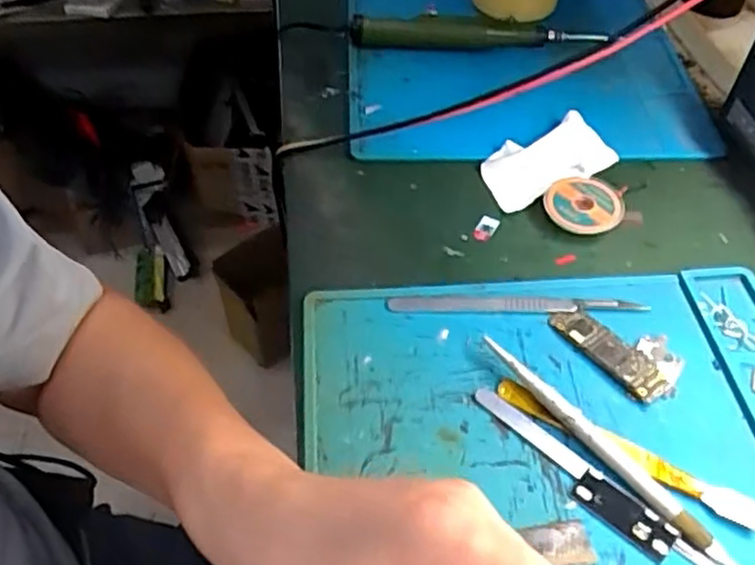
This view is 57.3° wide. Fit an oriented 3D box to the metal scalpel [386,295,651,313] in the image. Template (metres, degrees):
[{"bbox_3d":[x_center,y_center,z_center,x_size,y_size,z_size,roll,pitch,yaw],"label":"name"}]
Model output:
[{"bbox_3d":[0.073,0.011,0.362,0.133,0.004,0.012,1,49,0],"label":"metal scalpel"}]

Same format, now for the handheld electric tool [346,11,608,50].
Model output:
[{"bbox_3d":[0.073,-0.185,0.518,0.181,0.027,0.025,-1,49,-2],"label":"handheld electric tool"}]

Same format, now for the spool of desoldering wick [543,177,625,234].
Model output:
[{"bbox_3d":[0.124,-0.045,0.413,0.044,0.013,0.041,0,49,-1],"label":"spool of desoldering wick"}]

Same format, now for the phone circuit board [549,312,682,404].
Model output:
[{"bbox_3d":[0.122,0.030,0.345,0.037,0.007,0.063,-32,56,-26],"label":"phone circuit board"}]

